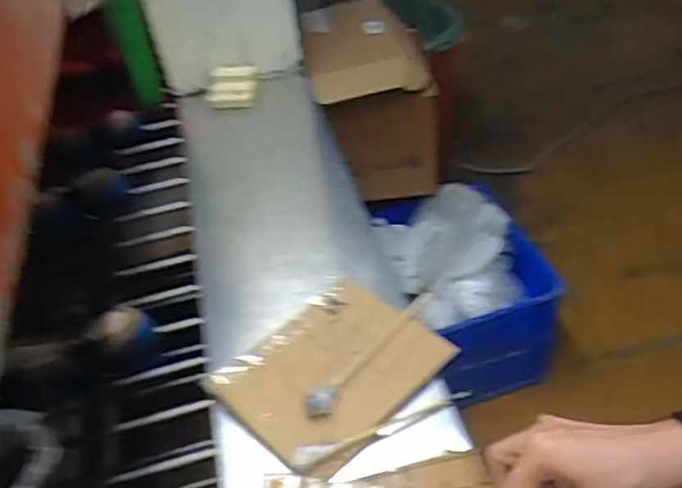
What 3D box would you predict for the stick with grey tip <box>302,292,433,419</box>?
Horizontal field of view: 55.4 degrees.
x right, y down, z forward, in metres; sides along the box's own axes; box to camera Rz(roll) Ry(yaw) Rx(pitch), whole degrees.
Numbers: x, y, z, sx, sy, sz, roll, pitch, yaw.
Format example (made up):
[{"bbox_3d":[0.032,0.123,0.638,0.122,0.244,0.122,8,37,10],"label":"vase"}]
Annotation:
[{"bbox_3d":[0.032,0.113,0.692,0.031,0.013,0.199,27,54,34],"label":"stick with grey tip"}]

